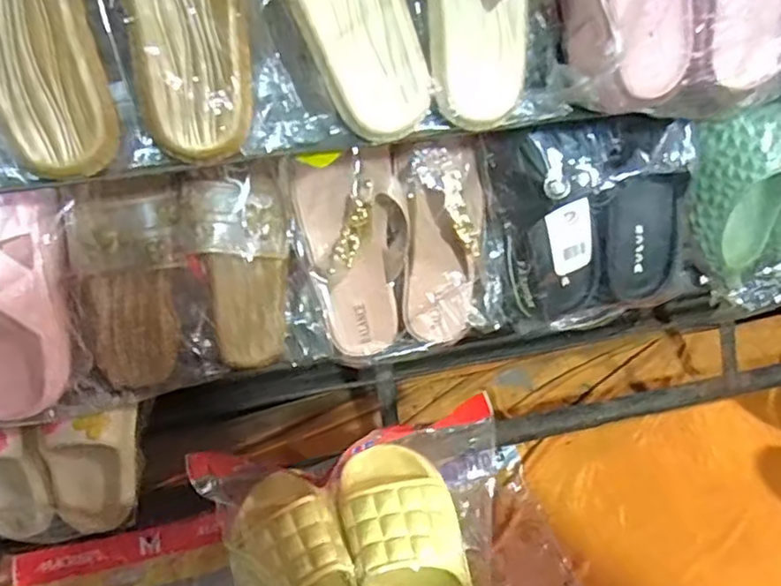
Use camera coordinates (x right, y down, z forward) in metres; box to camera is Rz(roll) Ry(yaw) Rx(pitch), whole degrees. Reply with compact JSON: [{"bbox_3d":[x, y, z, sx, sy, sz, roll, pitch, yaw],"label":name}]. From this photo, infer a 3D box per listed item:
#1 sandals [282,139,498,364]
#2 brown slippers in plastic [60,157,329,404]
[{"bbox_3d":[0.006,-0.038,0.603,0.179,0.191,0.043,-7,20,-5],"label":"sandals"},{"bbox_3d":[-0.179,-0.007,0.588,0.209,0.198,0.051,-11,28,-10],"label":"brown slippers in plastic"}]

